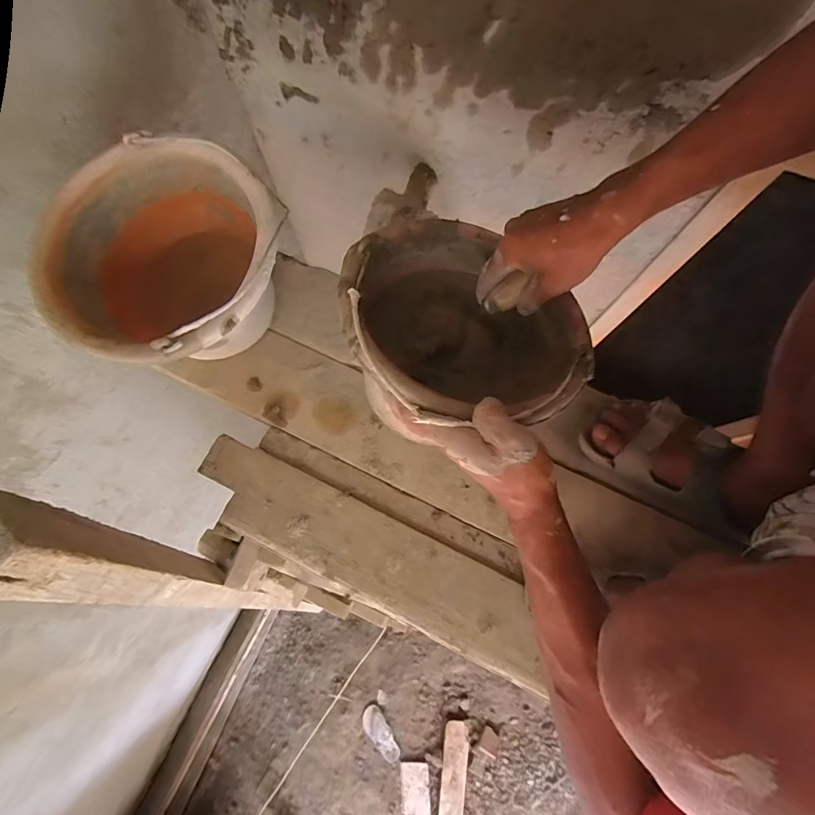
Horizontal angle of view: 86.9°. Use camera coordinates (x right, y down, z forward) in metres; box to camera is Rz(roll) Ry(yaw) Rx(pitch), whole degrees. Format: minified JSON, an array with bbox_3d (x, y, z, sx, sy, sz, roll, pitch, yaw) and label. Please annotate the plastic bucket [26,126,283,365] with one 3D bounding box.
[{"bbox_3d":[-0.259,-0.149,0.512,0.245,0.172,0.235,0,75,0],"label":"plastic bucket"}]

